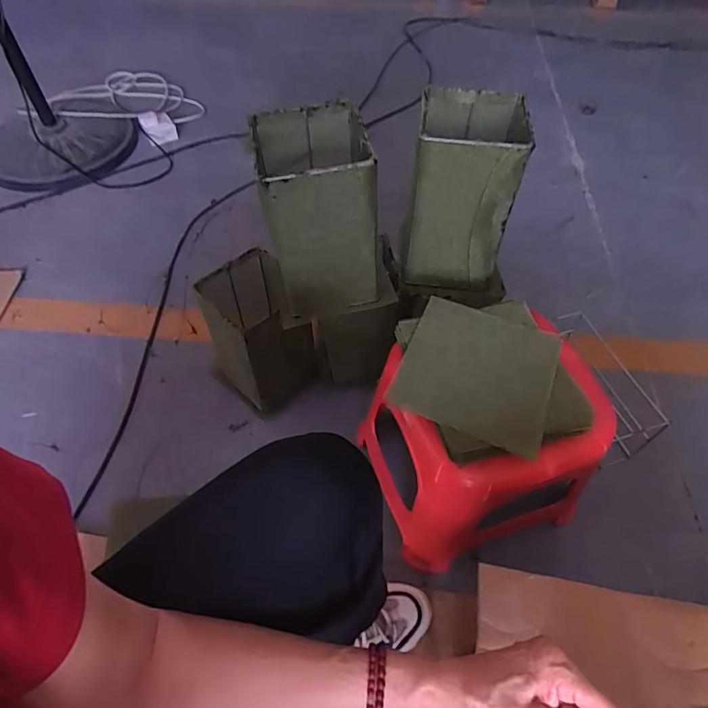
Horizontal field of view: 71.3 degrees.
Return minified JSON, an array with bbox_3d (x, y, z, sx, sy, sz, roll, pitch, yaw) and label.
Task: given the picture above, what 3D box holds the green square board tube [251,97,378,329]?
[{"bbox_3d":[-0.050,-0.194,0.706,0.145,0.247,0.182,-9,55,-6],"label":"green square board tube"}]

